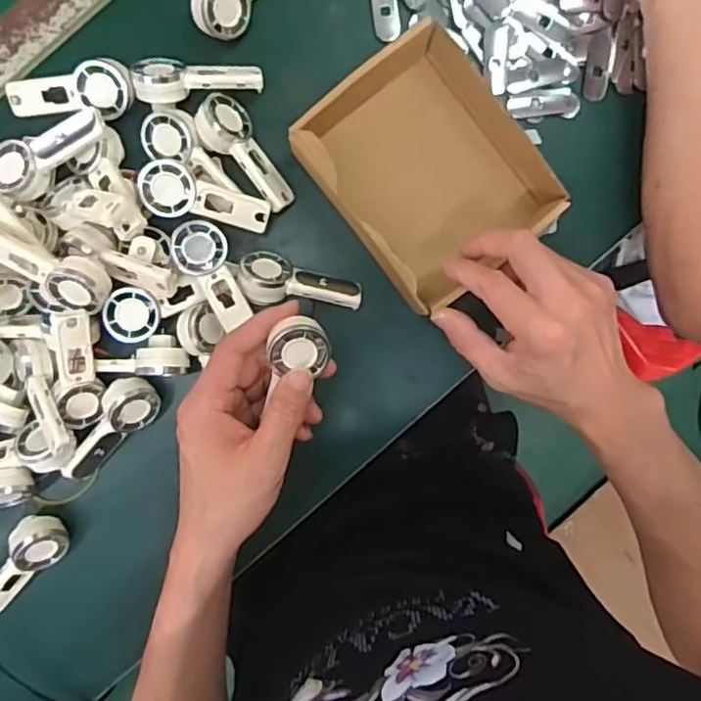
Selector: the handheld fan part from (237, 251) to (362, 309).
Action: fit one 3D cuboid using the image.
[{"bbox_3d":[-0.037,-0.053,0.473,0.091,0.040,0.040,7,94,-1],"label":"handheld fan part"}]

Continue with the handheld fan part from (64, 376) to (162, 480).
[{"bbox_3d":[-0.181,0.061,0.466,0.037,0.020,0.091,37,94,-5],"label":"handheld fan part"}]

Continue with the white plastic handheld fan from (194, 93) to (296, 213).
[{"bbox_3d":[-0.078,-0.144,0.458,0.037,0.020,0.092,-35,96,3],"label":"white plastic handheld fan"}]

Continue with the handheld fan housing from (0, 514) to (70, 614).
[{"bbox_3d":[-0.254,0.163,0.479,0.039,0.029,0.093,27,107,-42],"label":"handheld fan housing"}]

